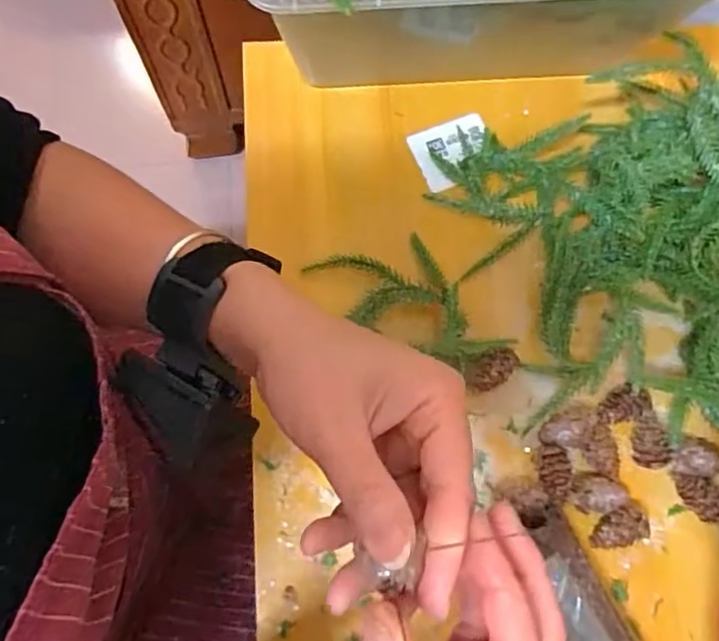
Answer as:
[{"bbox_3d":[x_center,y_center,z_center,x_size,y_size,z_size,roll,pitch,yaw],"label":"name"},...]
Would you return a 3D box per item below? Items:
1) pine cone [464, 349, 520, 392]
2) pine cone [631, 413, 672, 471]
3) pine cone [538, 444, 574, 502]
[{"bbox_3d":[0.084,0.033,0.397,0.034,0.021,0.021,-23,77,-7],"label":"pine cone"},{"bbox_3d":[0.183,0.076,0.386,0.021,0.020,0.033,4,75,0],"label":"pine cone"},{"bbox_3d":[0.118,0.092,0.374,0.019,0.013,0.031,-10,75,-4],"label":"pine cone"}]

